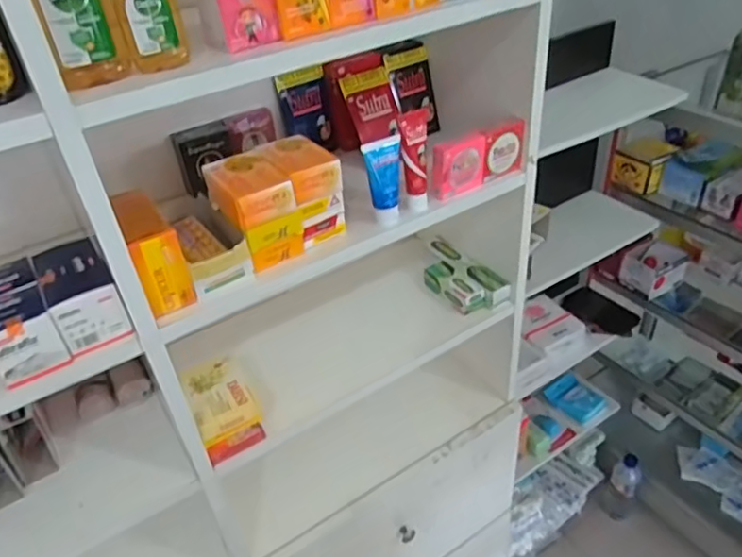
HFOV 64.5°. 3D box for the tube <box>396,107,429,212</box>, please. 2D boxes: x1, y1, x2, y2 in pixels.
[{"bbox_3d":[0.050,-0.132,0.664,0.031,0.114,0.018,-3,36,4],"label":"tube"}]

